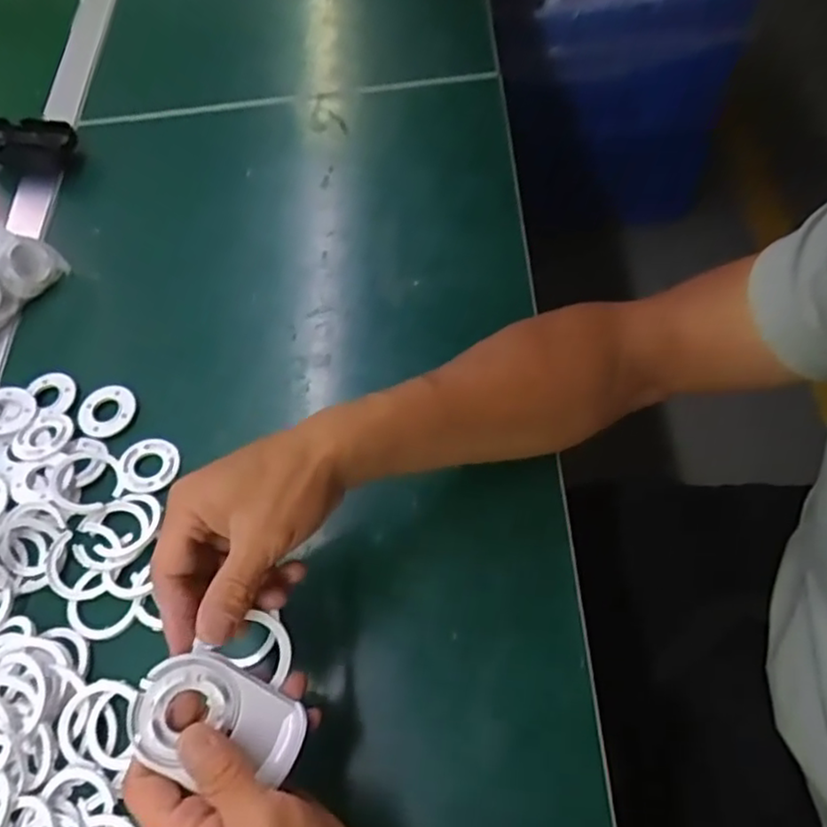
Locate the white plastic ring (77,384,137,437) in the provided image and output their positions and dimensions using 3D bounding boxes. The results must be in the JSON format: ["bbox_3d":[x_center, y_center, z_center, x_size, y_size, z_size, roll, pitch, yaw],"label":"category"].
[{"bbox_3d":[-0.240,-0.003,0.512,0.044,0.007,0.043,-1,62,3],"label":"white plastic ring"}]

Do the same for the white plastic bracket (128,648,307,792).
[{"bbox_3d":[-0.097,0.156,0.326,0.084,0.010,0.056,35,72,-15],"label":"white plastic bracket"}]

